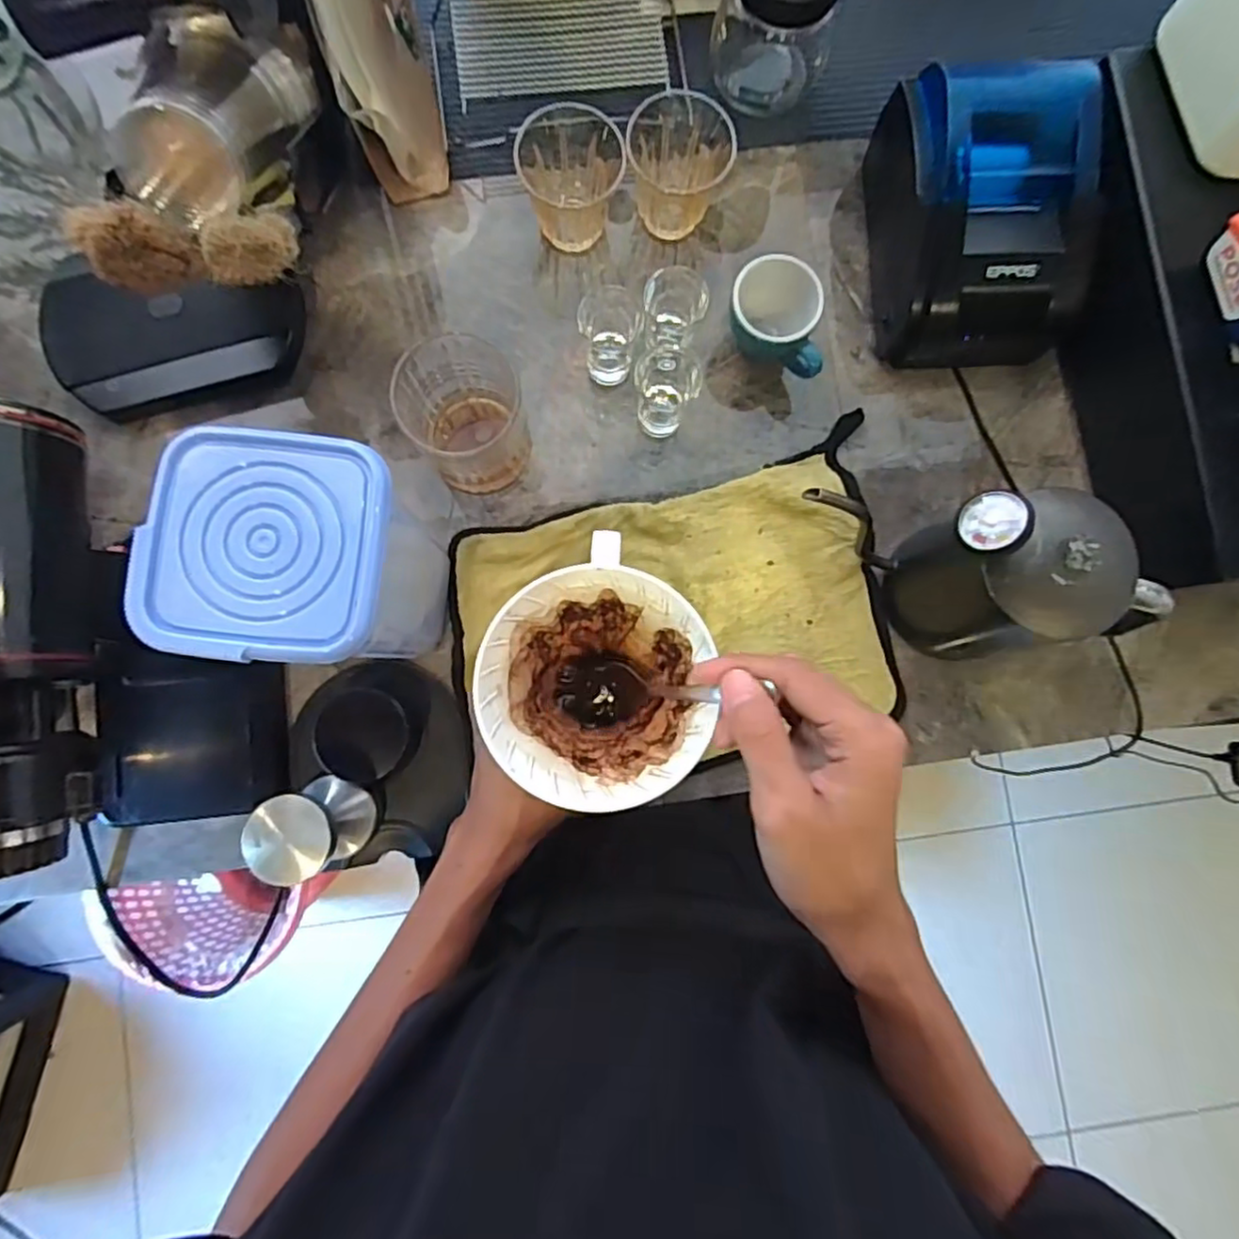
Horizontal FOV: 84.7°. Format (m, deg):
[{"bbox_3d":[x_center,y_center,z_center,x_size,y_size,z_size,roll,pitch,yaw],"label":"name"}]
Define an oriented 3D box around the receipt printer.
[{"bbox_3d":[0.266,-0.286,0.493,0.136,0.111,0.169,-4,84,-3],"label":"receipt printer"}]

